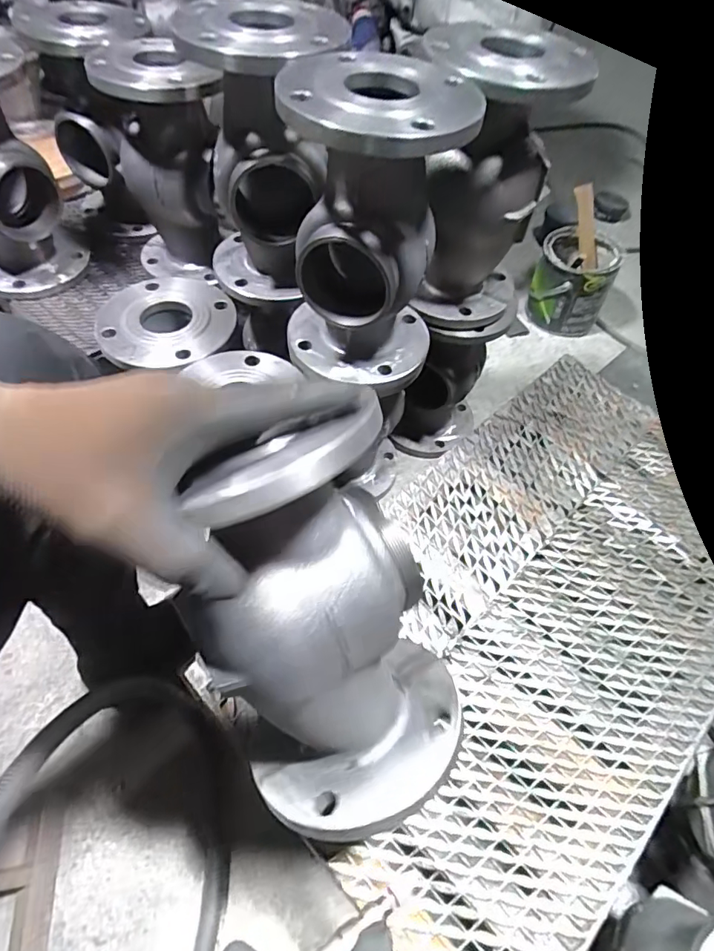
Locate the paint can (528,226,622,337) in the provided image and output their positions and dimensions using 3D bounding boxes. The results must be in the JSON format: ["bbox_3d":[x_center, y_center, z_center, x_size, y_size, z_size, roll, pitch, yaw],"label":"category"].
[{"bbox_3d":[0.454,-0.414,1.095,0.159,0.159,0.157,17,56,8],"label":"paint can"}]

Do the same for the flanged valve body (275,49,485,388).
[{"bbox_3d":[0.011,-0.248,0.533,0.170,0.262,0.163,2,55,-2],"label":"flanged valve body"}]

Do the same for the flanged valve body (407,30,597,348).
[{"bbox_3d":[0.138,-0.326,0.613,0.163,0.294,0.156,-29,62,-21],"label":"flanged valve body"}]

